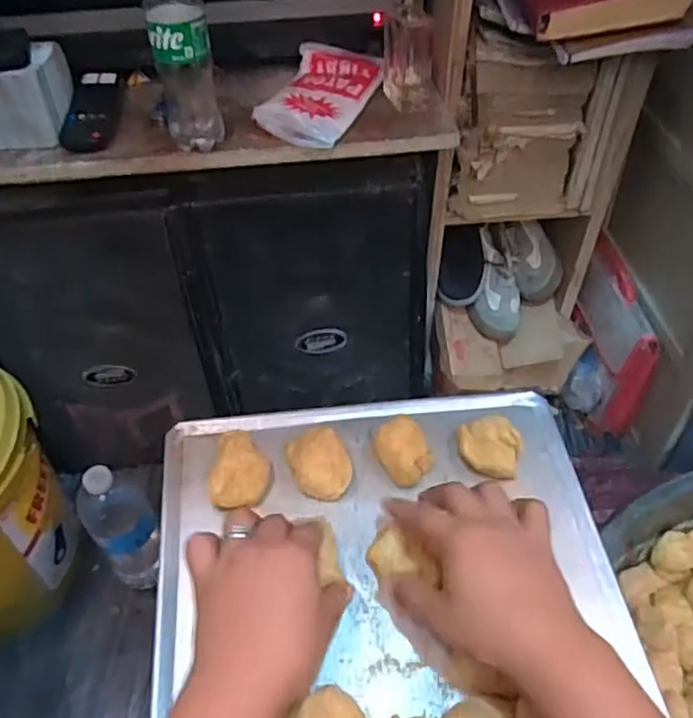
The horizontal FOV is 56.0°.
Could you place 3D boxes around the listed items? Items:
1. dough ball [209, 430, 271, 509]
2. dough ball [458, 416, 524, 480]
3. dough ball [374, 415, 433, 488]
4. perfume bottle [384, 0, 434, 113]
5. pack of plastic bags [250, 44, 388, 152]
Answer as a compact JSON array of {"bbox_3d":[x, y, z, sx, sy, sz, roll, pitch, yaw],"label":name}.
[{"bbox_3d":[-0.082,0.084,0.509,0.043,0.025,0.062,-1,47,2],"label":"dough ball"},{"bbox_3d":[0.115,0.070,0.525,0.049,0.025,0.043,15,49,17],"label":"dough ball"},{"bbox_3d":[0.045,0.072,0.520,0.040,0.020,0.051,-20,49,-15],"label":"dough ball"},{"bbox_3d":[0.067,-0.322,0.692,0.058,0.100,0.045,3,47,6],"label":"perfume bottle"},{"bbox_3d":[-0.027,-0.292,0.712,0.100,0.021,0.192,10,48,13],"label":"pack of plastic bags"}]

